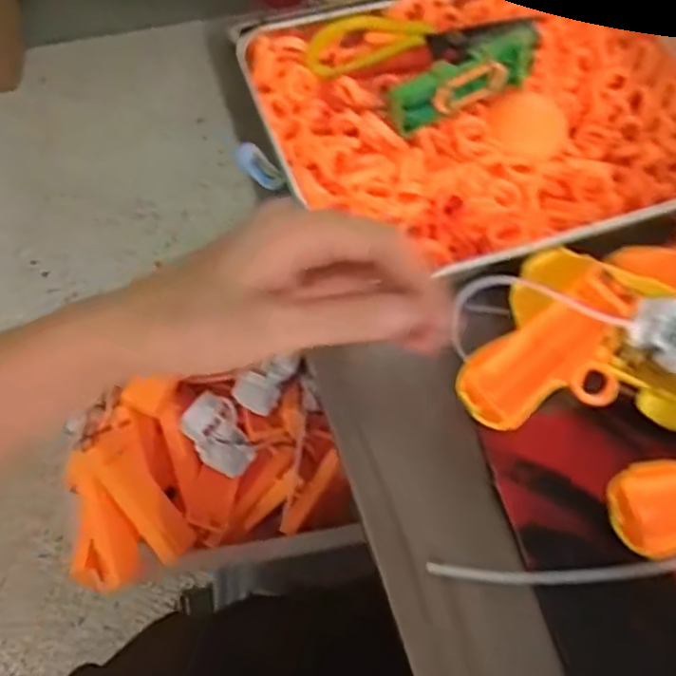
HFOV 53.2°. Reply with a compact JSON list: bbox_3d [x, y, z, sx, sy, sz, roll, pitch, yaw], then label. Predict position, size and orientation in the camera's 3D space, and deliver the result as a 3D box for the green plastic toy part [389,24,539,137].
[{"bbox_3d":[0.084,-0.171,0.445,0.107,0.036,0.020,-25,63,-15],"label":"green plastic toy part"}]

